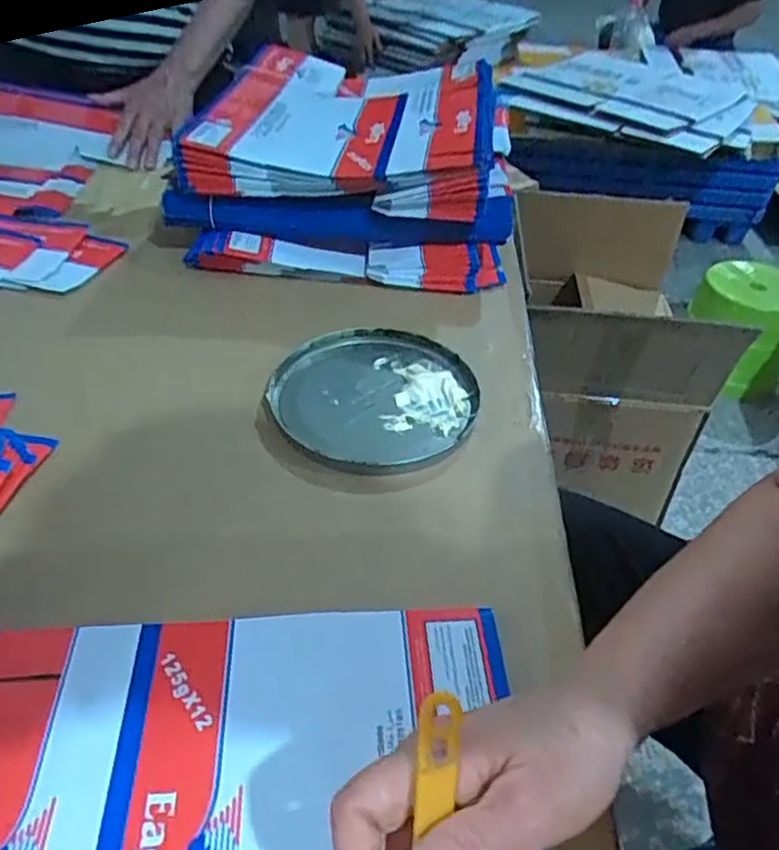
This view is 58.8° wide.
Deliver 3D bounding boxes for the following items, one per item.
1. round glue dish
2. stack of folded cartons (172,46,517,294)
[{"bbox_3d":[-0.011,-0.025,0.565,0.165,0.010,0.166,3,42,-3],"label":"round glue dish"},{"bbox_3d":[-0.035,-0.299,0.775,0.333,0.124,0.343,6,42,1],"label":"stack of folded cartons"}]

